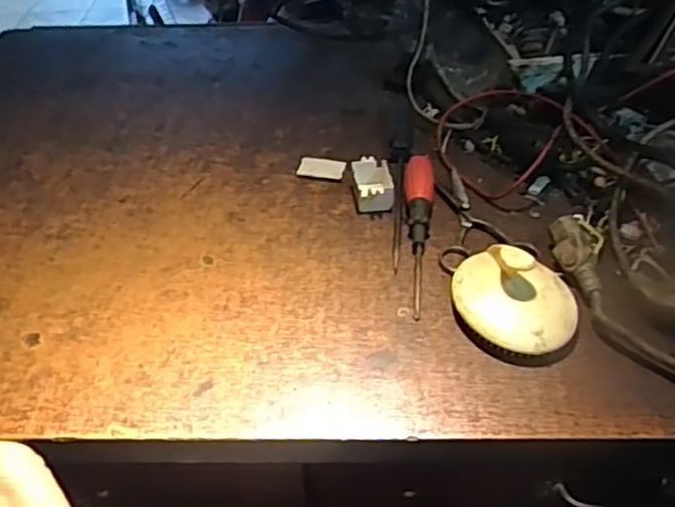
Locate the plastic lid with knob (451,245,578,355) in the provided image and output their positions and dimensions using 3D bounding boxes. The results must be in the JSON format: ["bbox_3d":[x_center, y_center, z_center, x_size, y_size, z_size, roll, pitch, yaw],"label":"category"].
[{"bbox_3d":[0.114,0.025,0.448,0.079,0.040,0.079,-2,39,1],"label":"plastic lid with knob"}]

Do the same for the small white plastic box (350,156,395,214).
[{"bbox_3d":[0.029,-0.057,0.561,0.032,0.020,0.052,-3,39,0],"label":"small white plastic box"}]

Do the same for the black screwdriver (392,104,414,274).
[{"bbox_3d":[0.052,-0.072,0.582,0.017,0.021,0.239,3,39,7],"label":"black screwdriver"}]

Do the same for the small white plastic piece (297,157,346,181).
[{"bbox_3d":[-0.013,-0.075,0.596,0.040,0.004,0.030,8,40,13],"label":"small white plastic piece"}]

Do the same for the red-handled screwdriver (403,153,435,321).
[{"bbox_3d":[0.060,-0.020,0.517,0.023,0.022,0.168,2,39,7],"label":"red-handled screwdriver"}]

